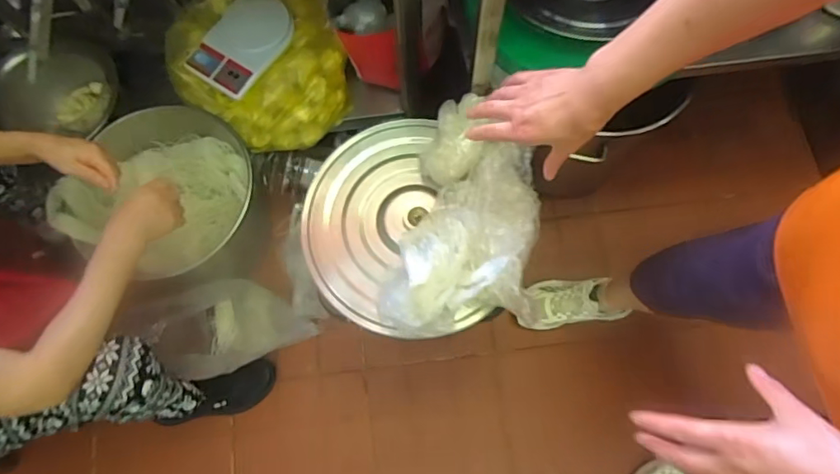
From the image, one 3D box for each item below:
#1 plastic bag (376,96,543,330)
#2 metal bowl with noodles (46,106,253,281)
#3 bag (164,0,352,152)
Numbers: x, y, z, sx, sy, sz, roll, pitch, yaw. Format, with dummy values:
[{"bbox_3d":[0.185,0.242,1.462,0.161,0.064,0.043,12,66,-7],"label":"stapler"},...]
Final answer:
[{"bbox_3d":[0.086,-0.035,0.781,0.206,0.097,0.383,15,73,4],"label":"plastic bag"},{"bbox_3d":[-0.510,-0.078,1.018,0.358,0.138,0.315,-13,73,-4],"label":"metal bowl with noodles"},{"bbox_3d":[-0.328,-0.356,1.090,0.331,0.176,0.319,-20,74,-7],"label":"bag"}]

